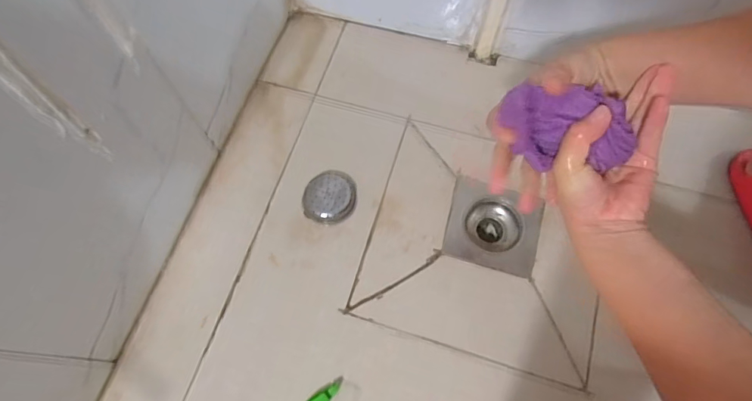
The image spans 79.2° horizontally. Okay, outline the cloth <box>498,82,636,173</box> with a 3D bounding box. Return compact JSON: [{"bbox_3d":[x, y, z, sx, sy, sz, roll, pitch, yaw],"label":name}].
[{"bbox_3d":[0.158,-0.062,0.382,0.099,0.042,0.056,7,67,3],"label":"cloth"}]

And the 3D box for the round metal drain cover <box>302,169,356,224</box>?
[{"bbox_3d":[-0.066,-0.008,0.635,0.074,0.023,0.075,0,66,0],"label":"round metal drain cover"}]

